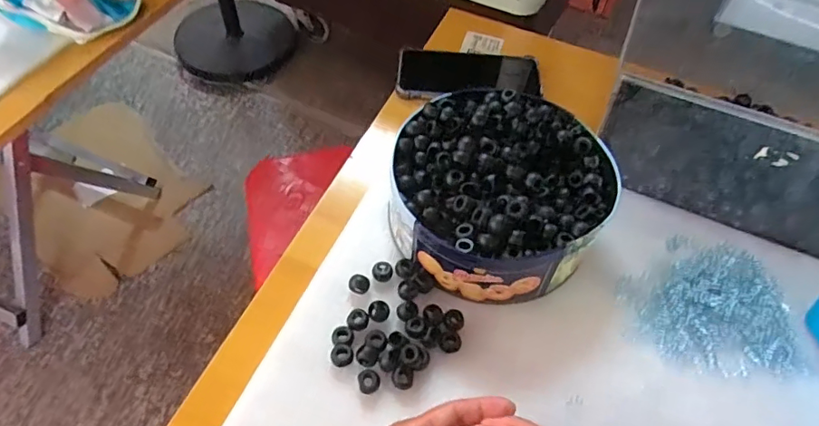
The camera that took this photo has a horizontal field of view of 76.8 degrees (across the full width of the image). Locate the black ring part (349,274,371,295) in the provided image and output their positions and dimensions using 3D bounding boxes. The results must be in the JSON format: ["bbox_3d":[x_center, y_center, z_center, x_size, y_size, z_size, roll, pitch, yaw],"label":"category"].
[{"bbox_3d":[-0.042,0.059,0.434,0.016,0.008,0.014,18,56,8],"label":"black ring part"}]

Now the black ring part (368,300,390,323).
[{"bbox_3d":[-0.025,0.080,0.421,0.017,0.010,0.015,17,56,7],"label":"black ring part"}]

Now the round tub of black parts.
[{"bbox_3d":[0.077,-0.018,0.454,0.179,0.077,0.175,2,55,-3],"label":"round tub of black parts"}]

